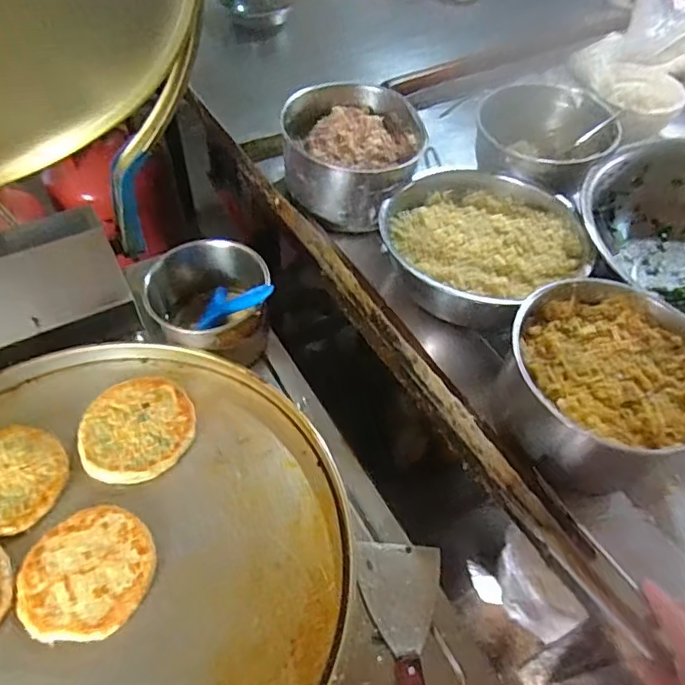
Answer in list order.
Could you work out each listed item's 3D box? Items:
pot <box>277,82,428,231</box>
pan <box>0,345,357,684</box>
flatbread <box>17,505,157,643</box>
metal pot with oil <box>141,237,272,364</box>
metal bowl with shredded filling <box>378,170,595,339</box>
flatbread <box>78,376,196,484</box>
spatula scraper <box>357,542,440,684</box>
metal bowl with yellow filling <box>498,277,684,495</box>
[{"bbox_3d":[0.013,-0.280,0.834,0.199,0.108,0.203,2,53,-3],"label":"pot"},{"bbox_3d":[-0.255,0.232,0.574,0.515,0.056,0.500,2,53,-3],"label":"pan"},{"bbox_3d":[-0.252,0.224,0.559,0.121,0.009,0.122,2,53,-3],"label":"flatbread"},{"bbox_3d":[-0.172,-0.045,0.748,0.140,0.135,0.124,12,53,5],"label":"metal pot with oil"},{"bbox_3d":[0.175,-0.123,0.759,0.258,0.106,0.248,2,53,-3],"label":"metal bowl with shredded filling"},{"bbox_3d":[-0.236,0.098,0.654,0.123,0.010,0.132,2,53,-3],"label":"flatbread"},{"bbox_3d":[0.061,0.305,0.570,0.086,0.019,0.202,3,53,-2],"label":"spatula scraper"},{"bbox_3d":[0.272,0.050,0.615,0.206,0.118,0.203,2,53,-3],"label":"metal bowl with yellow filling"}]

